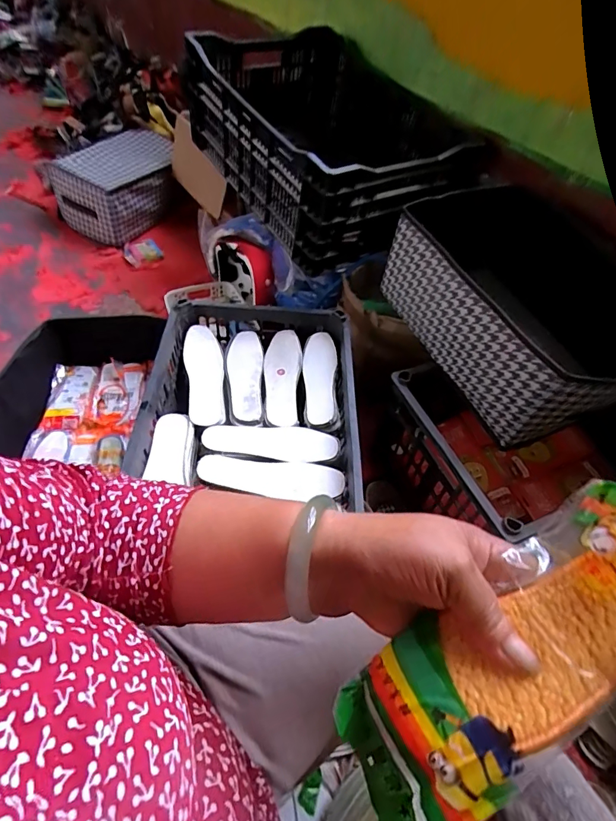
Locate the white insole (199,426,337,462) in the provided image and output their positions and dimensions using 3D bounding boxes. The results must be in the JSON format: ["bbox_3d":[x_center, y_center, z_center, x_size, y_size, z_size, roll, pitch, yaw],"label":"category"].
[{"bbox_3d":[-0.064,0.050,0.731,0.219,0.015,0.068,4,50,0],"label":"white insole"}]

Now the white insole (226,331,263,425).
[{"bbox_3d":[-0.119,-0.065,0.817,0.065,0.015,0.221,-1,50,-4],"label":"white insole"}]

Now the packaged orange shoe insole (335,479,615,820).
[{"bbox_3d":[0.105,0.126,0.225,0.205,0.032,0.075,-41,62,3],"label":"packaged orange shoe insole"}]

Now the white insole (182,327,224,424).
[{"bbox_3d":[-0.191,-0.069,0.804,0.068,0.019,0.224,-7,51,-9],"label":"white insole"}]

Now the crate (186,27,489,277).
[{"bbox_3d":[0.050,-0.620,1.006,0.463,0.245,0.581,-23,55,-21],"label":"crate"}]

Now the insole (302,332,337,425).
[{"bbox_3d":[0.021,-0.066,0.818,0.062,0.014,0.209,0,52,6],"label":"insole"}]

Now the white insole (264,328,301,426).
[{"bbox_3d":[-0.050,-0.063,0.824,0.066,0.014,0.219,-1,55,5],"label":"white insole"}]

